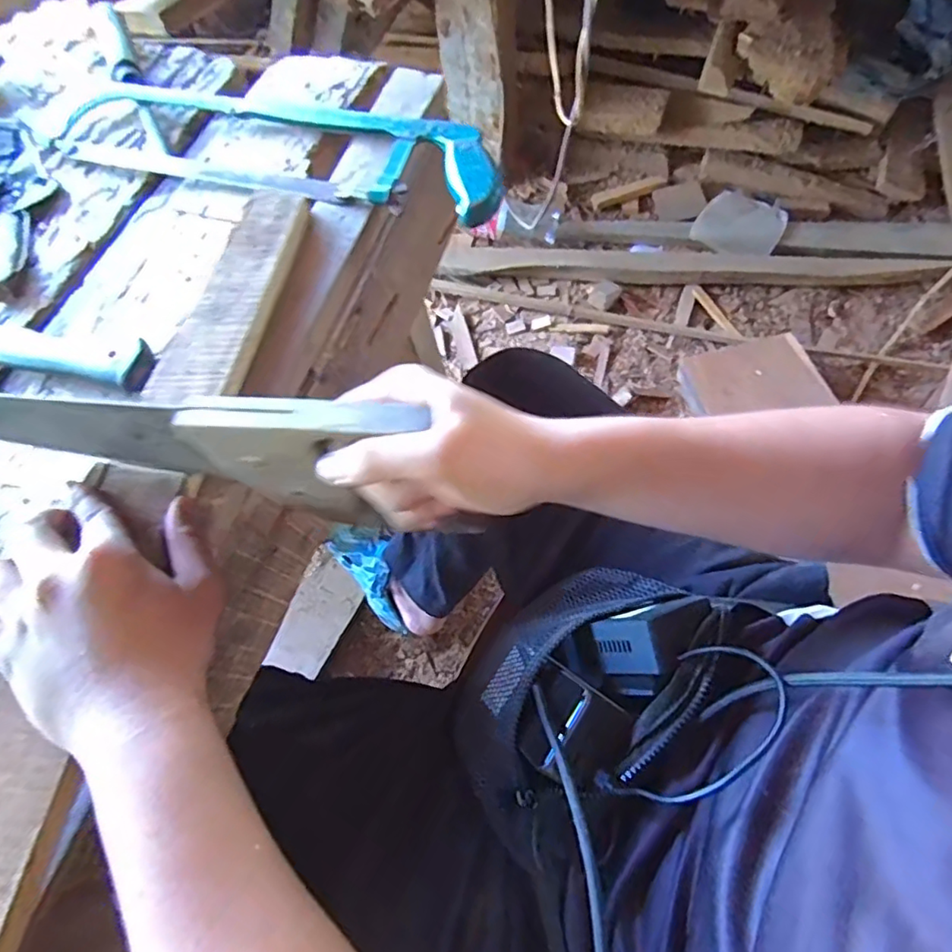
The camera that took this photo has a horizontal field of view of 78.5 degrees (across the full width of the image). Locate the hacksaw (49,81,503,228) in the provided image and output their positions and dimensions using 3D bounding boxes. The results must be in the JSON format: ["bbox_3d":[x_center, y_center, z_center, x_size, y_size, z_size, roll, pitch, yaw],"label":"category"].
[{"bbox_3d":[-0.188,-0.296,0.517,0.451,0.034,0.108,16,64,11],"label":"hacksaw"}]

